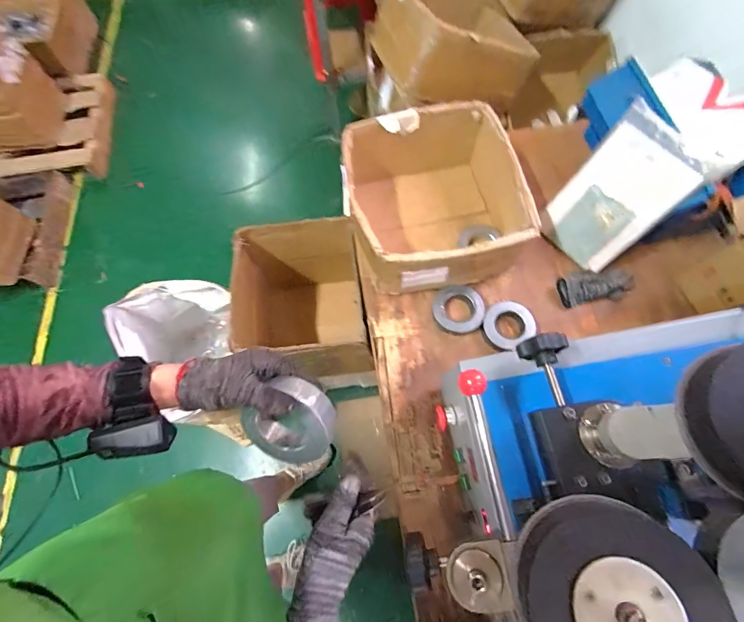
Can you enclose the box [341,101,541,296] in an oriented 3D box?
[{"bbox_3d":[0.138,-0.230,0.769,0.362,0.176,0.340,-7,69,-2],"label":"box"}]

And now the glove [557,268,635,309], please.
[{"bbox_3d":[0.489,-0.057,0.778,0.166,0.037,0.074,-10,70,-3],"label":"glove"}]

